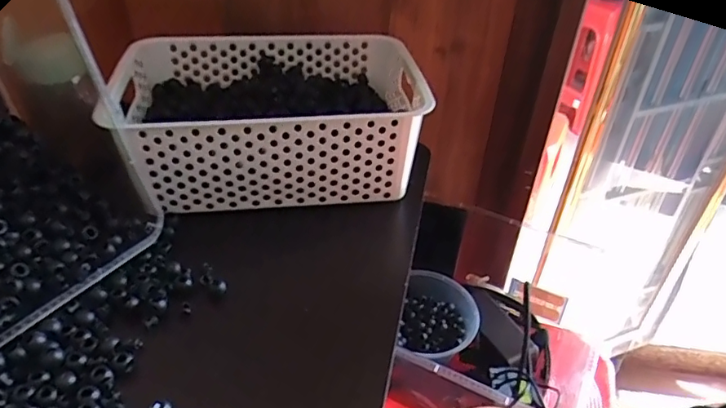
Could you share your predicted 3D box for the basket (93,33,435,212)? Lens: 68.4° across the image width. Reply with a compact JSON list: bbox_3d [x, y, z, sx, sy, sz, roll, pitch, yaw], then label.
[{"bbox_3d":[-0.099,-0.093,0.583,0.304,0.108,0.205,-4,38,-10],"label":"basket"}]

